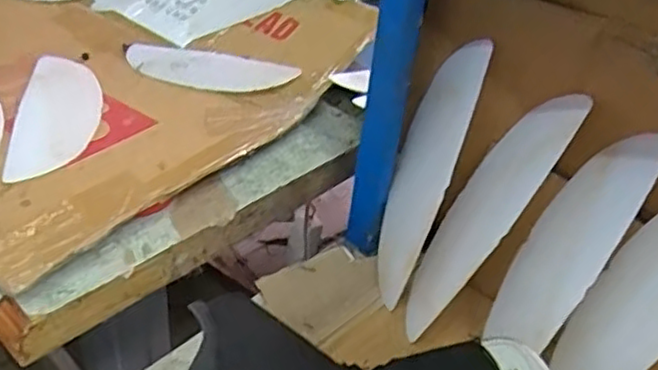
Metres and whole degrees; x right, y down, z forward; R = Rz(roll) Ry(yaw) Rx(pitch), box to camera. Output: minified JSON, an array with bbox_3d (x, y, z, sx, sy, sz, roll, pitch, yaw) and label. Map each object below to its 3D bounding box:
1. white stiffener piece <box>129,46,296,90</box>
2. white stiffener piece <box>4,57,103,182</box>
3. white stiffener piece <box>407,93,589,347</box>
[{"bbox_3d":[-0.127,-0.122,0.722,0.185,0.006,0.062,14,41,10],"label":"white stiffener piece"},{"bbox_3d":[-0.251,-0.069,0.645,0.071,0.005,0.208,-4,41,-11],"label":"white stiffener piece"},{"bbox_3d":[0.122,0.020,0.542,0.011,0.219,0.070,23,21,-20],"label":"white stiffener piece"}]

